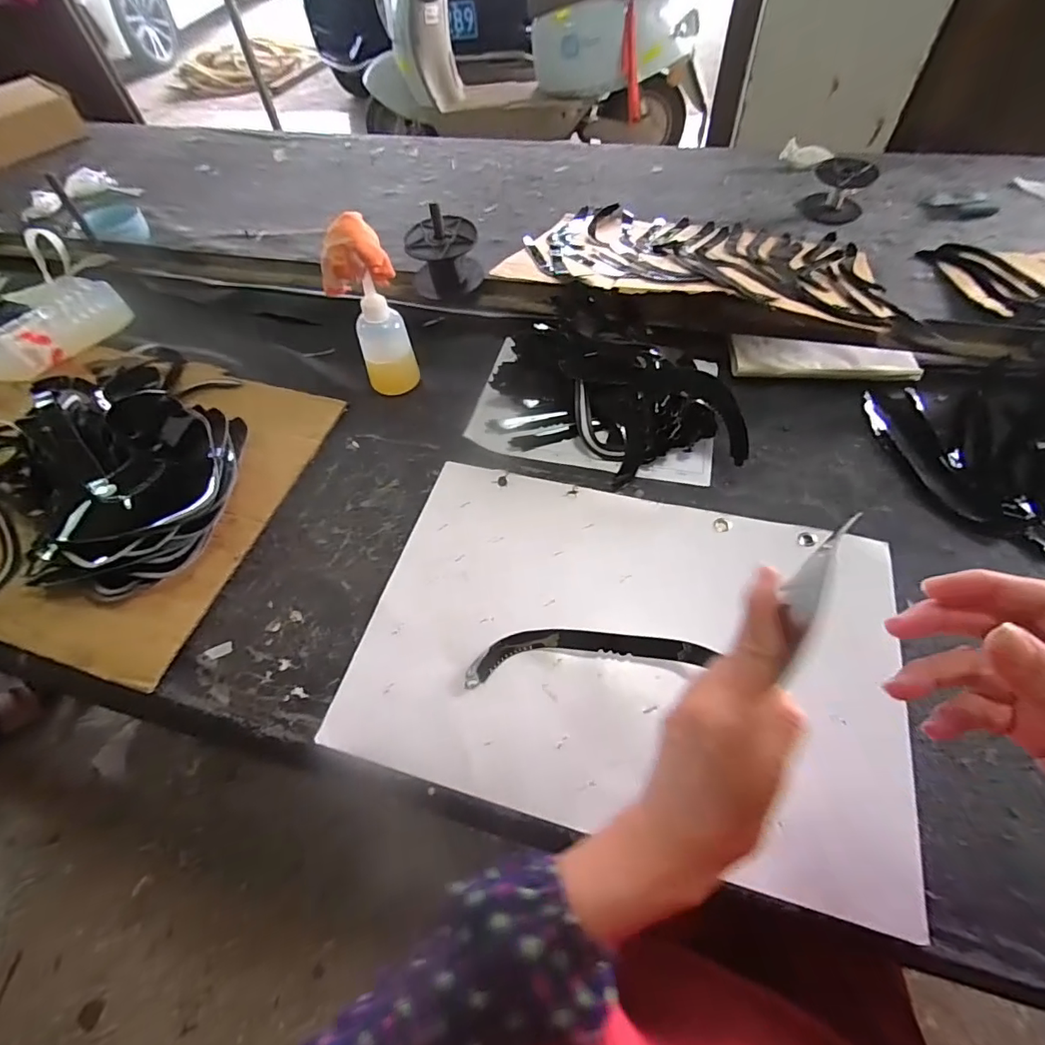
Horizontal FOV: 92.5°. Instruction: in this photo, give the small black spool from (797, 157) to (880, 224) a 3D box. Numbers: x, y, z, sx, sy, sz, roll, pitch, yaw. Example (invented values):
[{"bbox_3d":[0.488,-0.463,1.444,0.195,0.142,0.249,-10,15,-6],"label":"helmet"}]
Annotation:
[{"bbox_3d":[0.527,-0.559,0.835,0.098,0.067,0.111,22,62,18],"label":"small black spool"}]

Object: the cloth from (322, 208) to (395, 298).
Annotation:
[{"bbox_3d":[-0.177,-0.279,0.527,0.078,0.070,0.043,-29,59,-14],"label":"cloth"}]

